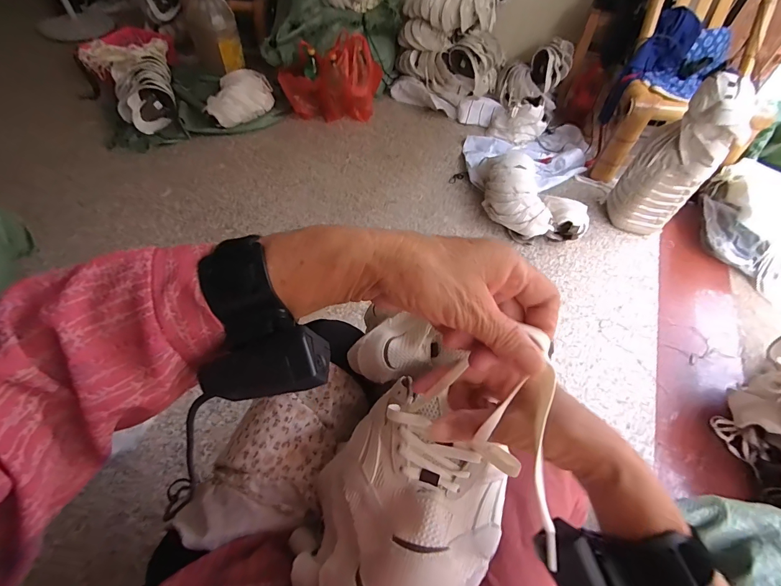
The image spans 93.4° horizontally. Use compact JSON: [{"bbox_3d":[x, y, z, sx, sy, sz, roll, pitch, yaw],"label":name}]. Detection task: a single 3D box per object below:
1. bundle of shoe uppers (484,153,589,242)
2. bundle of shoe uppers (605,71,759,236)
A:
[{"bbox_3d":[0.465,-0.327,1.220,0.289,0.143,0.348,2,53,-2],"label":"bundle of shoe uppers"},{"bbox_3d":[0.846,-0.381,1.115,0.151,0.452,0.176,8,53,3],"label":"bundle of shoe uppers"}]

